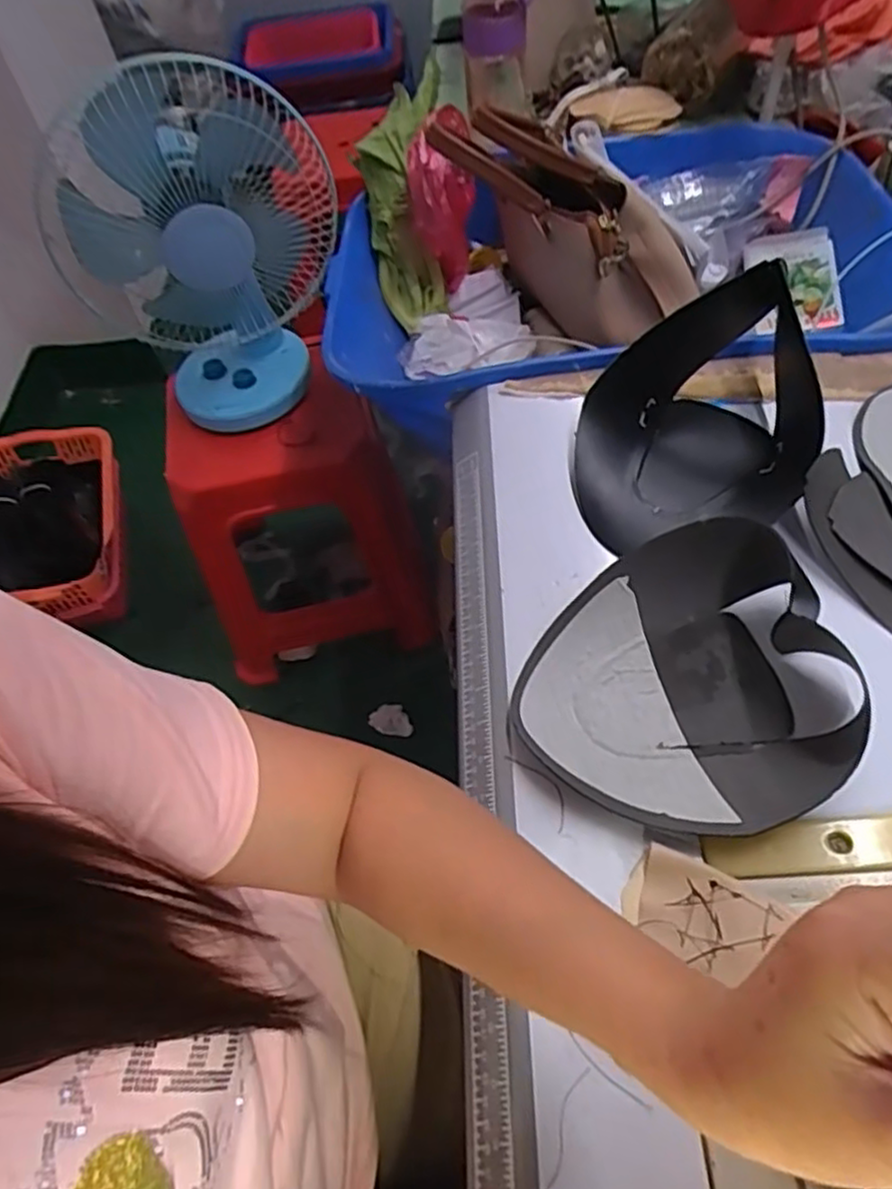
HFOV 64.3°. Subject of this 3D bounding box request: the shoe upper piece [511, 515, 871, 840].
[{"bbox_3d":[0.154,0.053,0.444,0.214,0.058,0.188,-19,57,-6],"label":"shoe upper piece"}]

